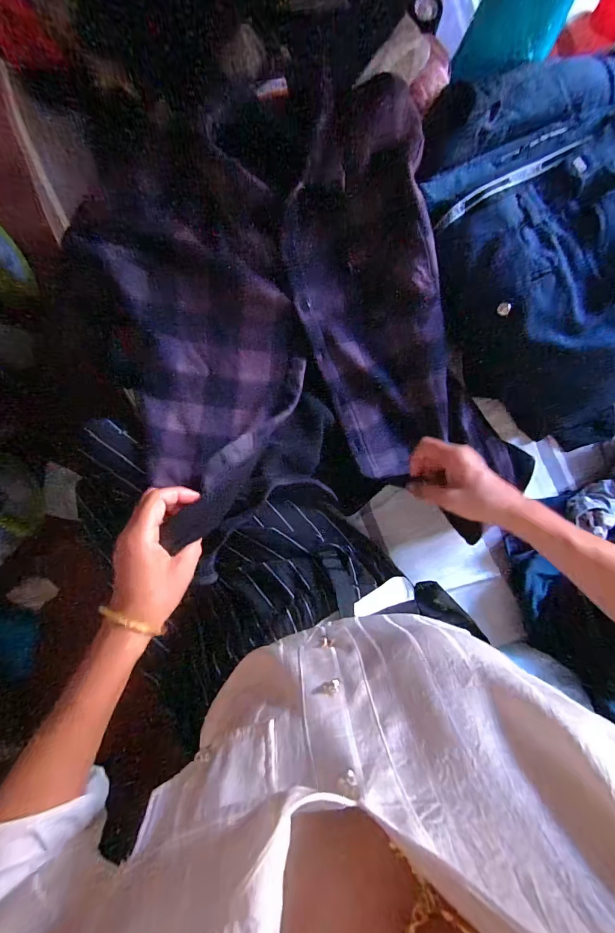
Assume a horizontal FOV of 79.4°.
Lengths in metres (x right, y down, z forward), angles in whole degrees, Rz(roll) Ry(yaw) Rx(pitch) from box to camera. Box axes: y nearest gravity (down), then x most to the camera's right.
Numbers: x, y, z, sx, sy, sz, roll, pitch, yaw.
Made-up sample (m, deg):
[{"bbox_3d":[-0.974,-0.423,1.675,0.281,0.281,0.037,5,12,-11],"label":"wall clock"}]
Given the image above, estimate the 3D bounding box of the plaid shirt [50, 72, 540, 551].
[{"bbox_3d":[-0.013,-0.164,0.481,0.473,0.115,0.551,-22,91,-5],"label":"plaid shirt"}]

